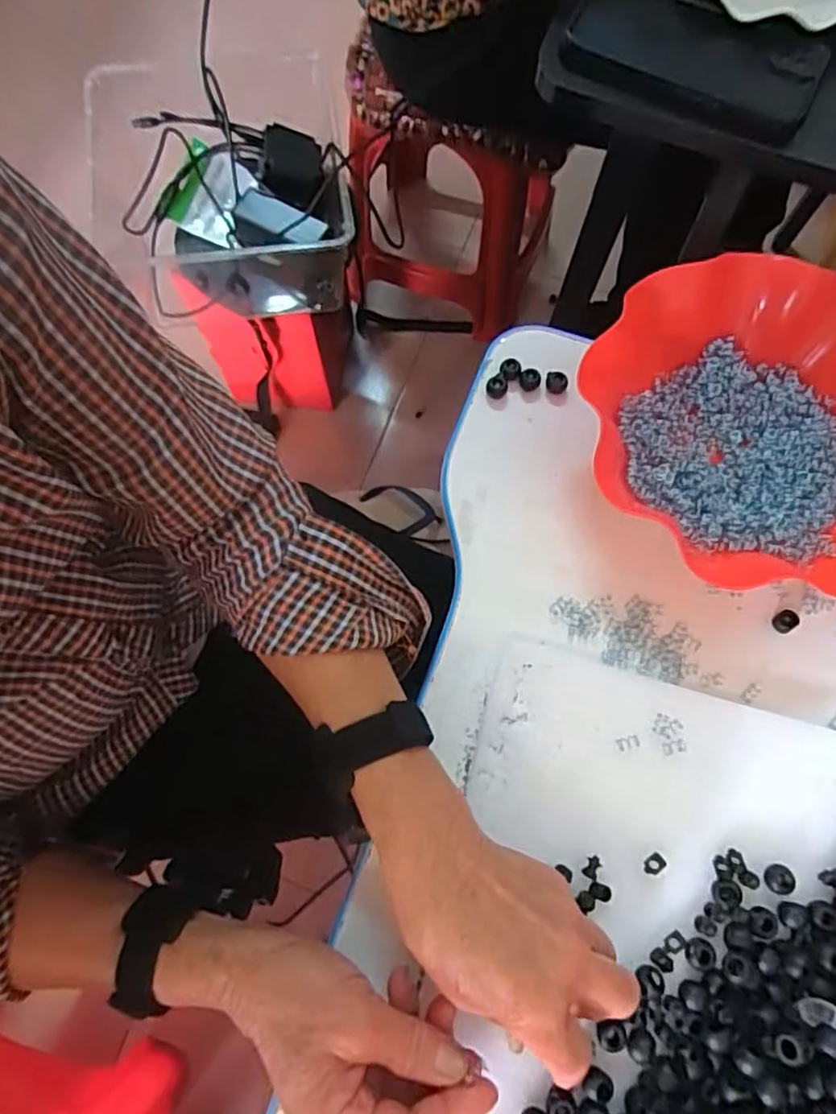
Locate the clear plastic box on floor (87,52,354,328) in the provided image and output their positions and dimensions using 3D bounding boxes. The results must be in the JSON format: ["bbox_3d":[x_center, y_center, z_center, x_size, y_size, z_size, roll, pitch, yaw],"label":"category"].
[{"bbox_3d":[-0.241,-0.460,0.815,0.289,0.160,0.290,-9,74,-3],"label":"clear plastic box on floor"}]

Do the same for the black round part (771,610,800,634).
[{"bbox_3d":[0.239,0.042,0.407,0.013,0.011,0.014,-1,73,2],"label":"black round part"}]

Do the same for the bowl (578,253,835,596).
[{"bbox_3d":[0.224,-0.085,0.414,0.207,0.060,0.221,0,74,0],"label":"bowl"}]

